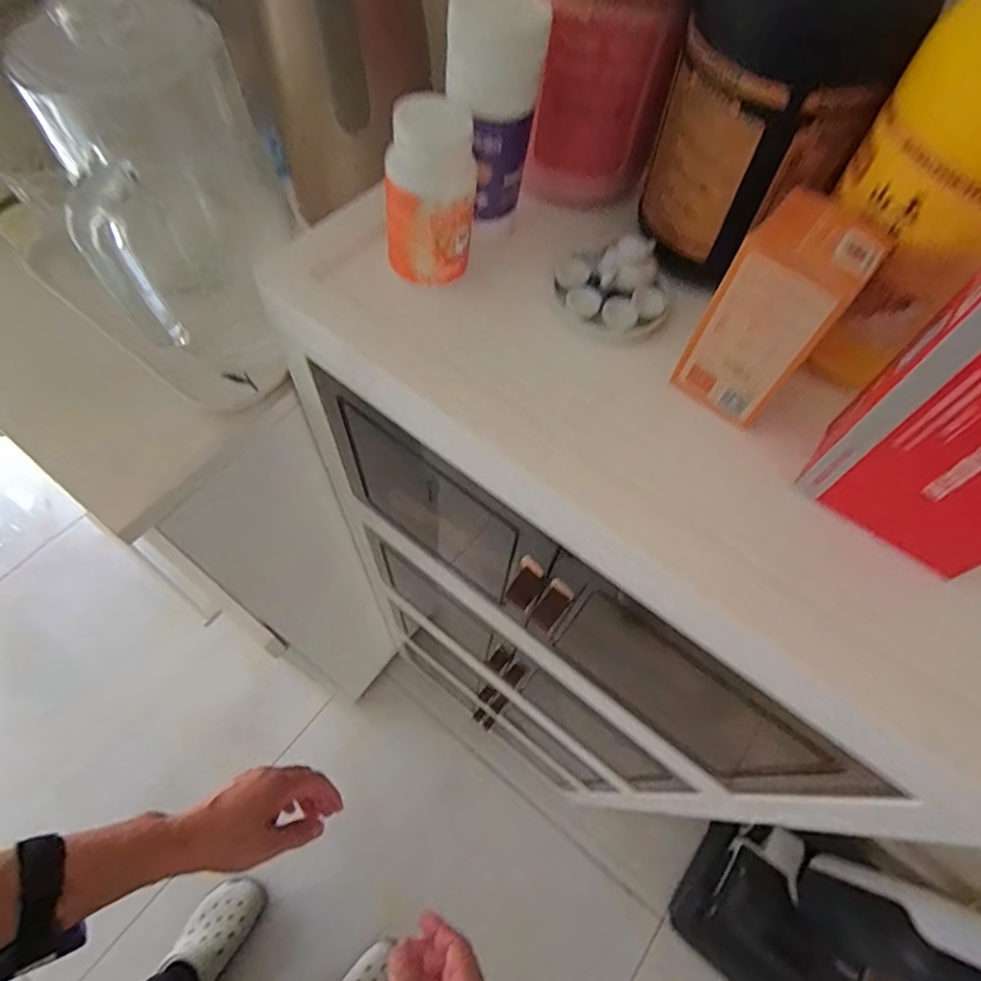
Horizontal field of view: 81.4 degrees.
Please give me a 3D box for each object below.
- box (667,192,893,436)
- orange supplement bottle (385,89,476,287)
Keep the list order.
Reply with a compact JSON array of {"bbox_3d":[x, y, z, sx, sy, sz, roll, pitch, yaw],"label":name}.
[{"bbox_3d":[0.142,-0.088,0.290,0.051,0.097,0.048,38,67,15],"label":"box"},{"bbox_3d":[-0.034,-0.165,0.319,0.051,0.087,0.046,-4,63,-5],"label":"orange supplement bottle"}]

